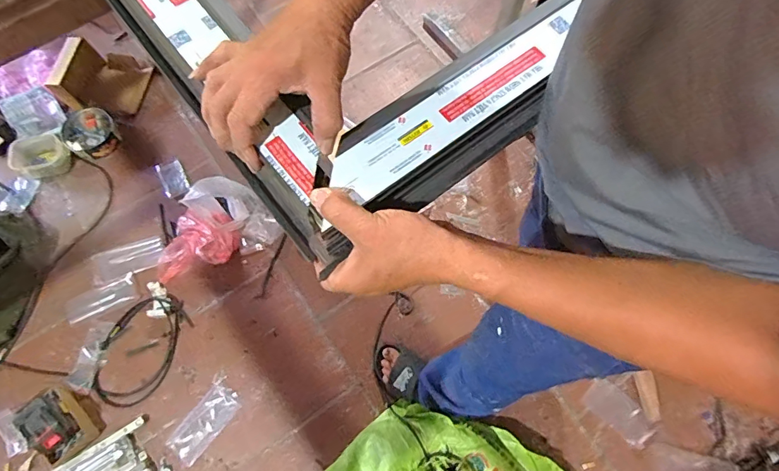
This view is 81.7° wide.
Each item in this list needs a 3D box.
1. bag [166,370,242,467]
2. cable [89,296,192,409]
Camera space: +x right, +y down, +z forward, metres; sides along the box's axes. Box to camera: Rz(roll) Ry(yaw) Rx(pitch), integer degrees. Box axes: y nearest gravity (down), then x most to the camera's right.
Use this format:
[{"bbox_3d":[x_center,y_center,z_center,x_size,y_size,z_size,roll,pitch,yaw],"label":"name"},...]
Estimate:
[{"bbox_3d":[-0.460,0.459,1.129,0.101,0.007,0.203,34,73,11],"label":"bag"},{"bbox_3d":[-0.657,0.293,1.182,0.188,0.024,0.295,22,71,7],"label":"cable"}]

